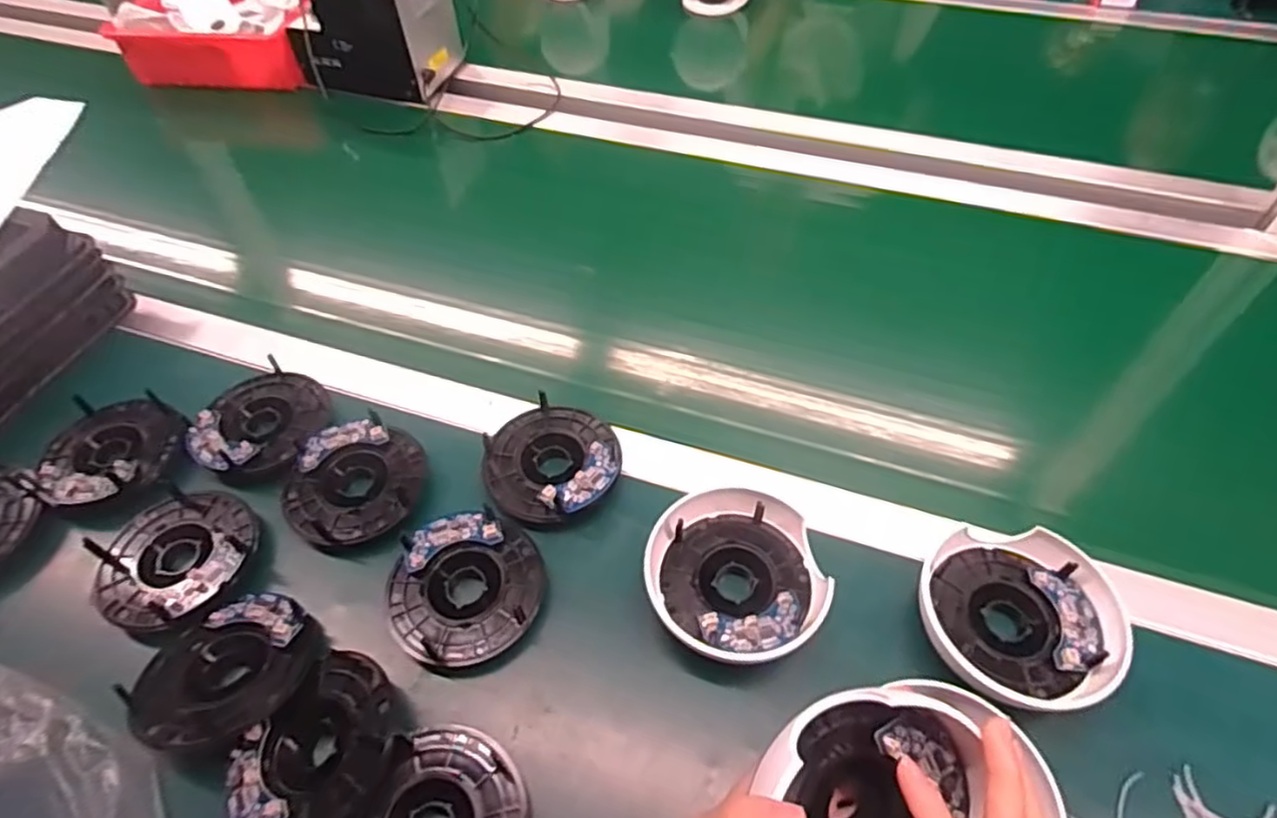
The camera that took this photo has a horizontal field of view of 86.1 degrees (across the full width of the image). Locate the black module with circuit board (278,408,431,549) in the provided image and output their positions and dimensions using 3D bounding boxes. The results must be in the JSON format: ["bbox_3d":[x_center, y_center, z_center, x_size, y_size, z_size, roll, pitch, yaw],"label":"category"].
[{"bbox_3d":[-0.210,0.052,0.504,0.096,0.021,0.096,-5,52,-2],"label":"black module with circuit board"}]

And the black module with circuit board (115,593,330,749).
[{"bbox_3d":[-0.251,0.156,0.415,0.102,0.022,0.086,-31,57,-21],"label":"black module with circuit board"}]

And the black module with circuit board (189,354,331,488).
[{"bbox_3d":[-0.297,0.010,0.540,0.097,0.028,0.100,28,57,22],"label":"black module with circuit board"}]

